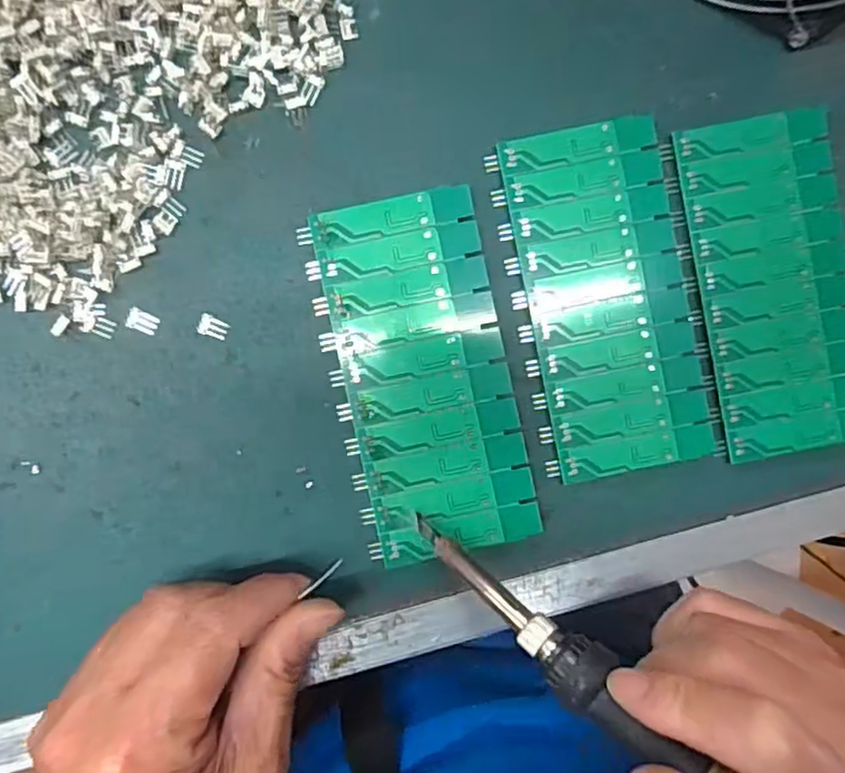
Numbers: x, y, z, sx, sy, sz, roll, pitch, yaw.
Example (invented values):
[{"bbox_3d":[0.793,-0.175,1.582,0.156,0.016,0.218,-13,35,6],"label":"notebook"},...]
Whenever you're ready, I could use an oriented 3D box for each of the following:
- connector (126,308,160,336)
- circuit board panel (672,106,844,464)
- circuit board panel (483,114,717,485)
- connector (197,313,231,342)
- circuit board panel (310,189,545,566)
[{"bbox_3d":[-0.105,-0.024,0.252,0.011,0.004,0.008,26,87,-7],"label":"connector"},{"bbox_3d":[0.147,-0.041,0.279,0.061,0.011,0.137,-11,92,-7],"label":"circuit board panel"},{"bbox_3d":[0.075,-0.035,0.269,0.071,0.006,0.137,-12,92,-7],"label":"circuit board panel"},{"bbox_3d":[-0.080,-0.022,0.256,0.011,0.004,0.008,24,87,-7],"label":"connector"},{"bbox_3d":[0.000,-0.004,0.262,0.065,0.012,0.136,-12,92,-7],"label":"circuit board panel"}]

